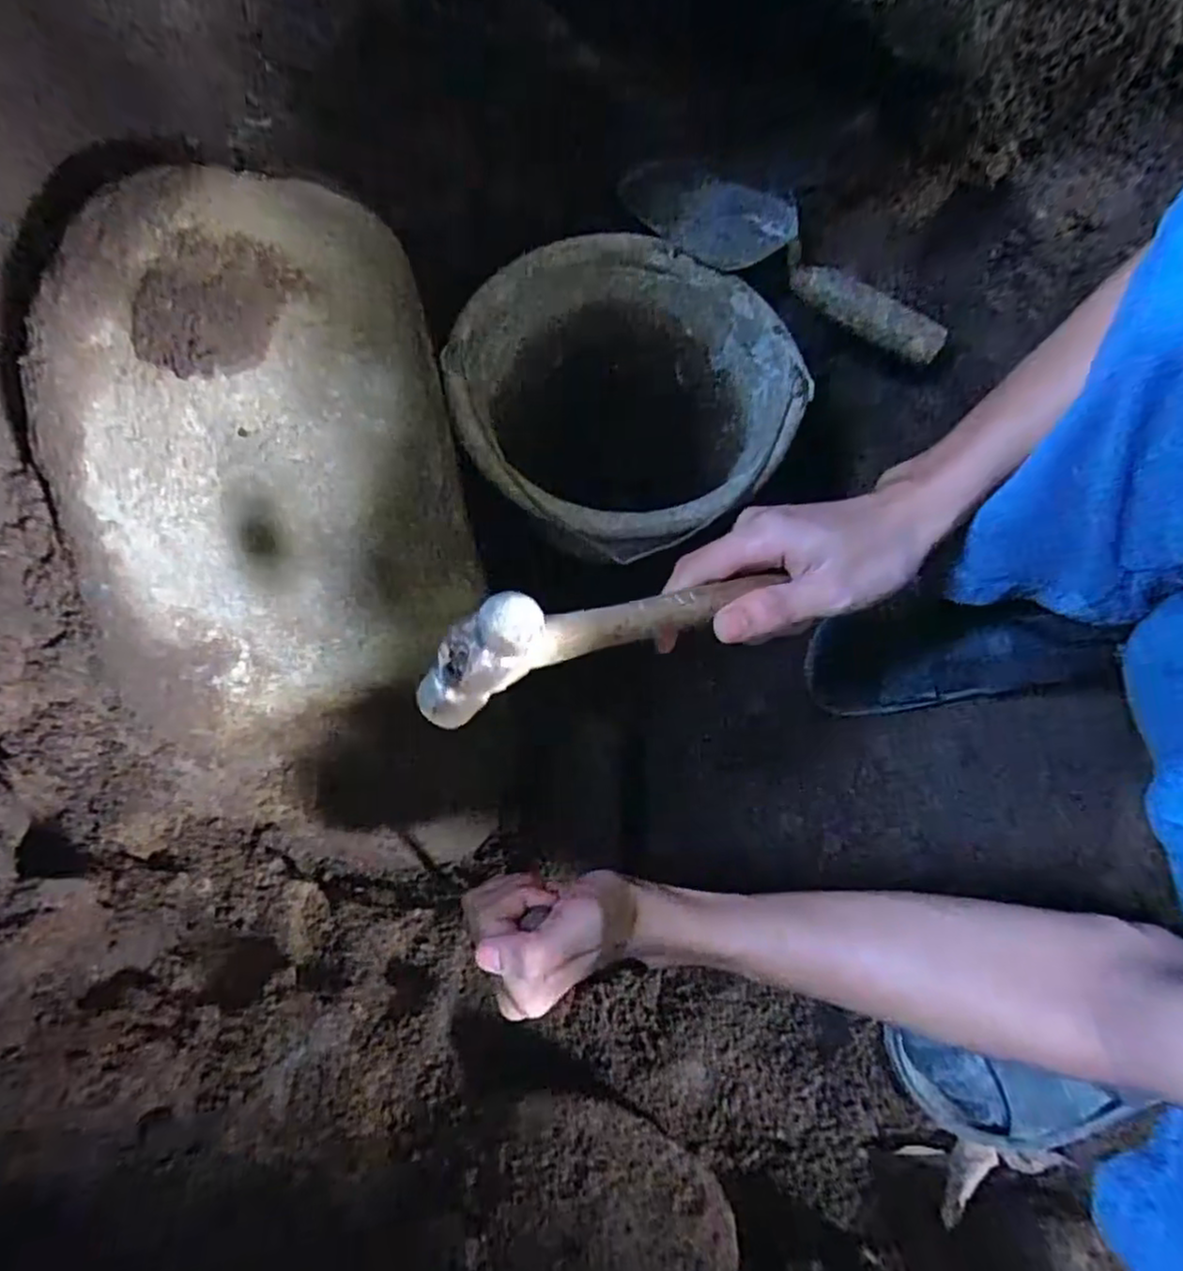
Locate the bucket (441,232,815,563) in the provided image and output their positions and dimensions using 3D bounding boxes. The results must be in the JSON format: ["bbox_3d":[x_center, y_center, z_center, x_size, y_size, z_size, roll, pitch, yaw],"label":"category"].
[{"bbox_3d":[0.027,-0.155,0.602,0.237,0.231,0.233,0,75,1],"label":"bucket"}]

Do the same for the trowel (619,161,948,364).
[{"bbox_3d":[0.150,-0.285,0.544,0.274,0.046,0.063,23,76,-10],"label":"trowel"}]

